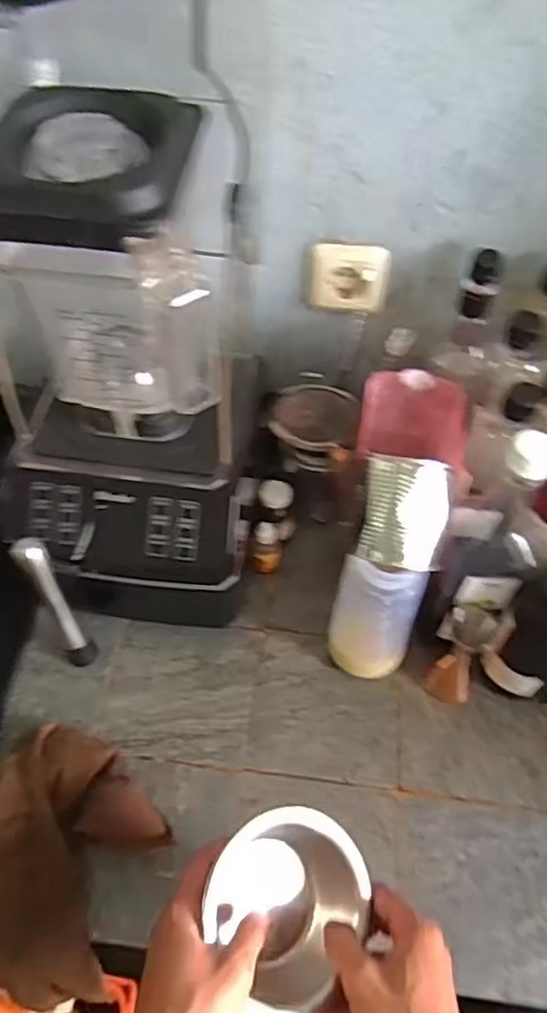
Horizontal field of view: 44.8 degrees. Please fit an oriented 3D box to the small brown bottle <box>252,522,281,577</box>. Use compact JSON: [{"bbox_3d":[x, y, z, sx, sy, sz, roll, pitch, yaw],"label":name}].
[{"bbox_3d":[-0.007,0.046,0.728,0.031,0.069,0.022,-5,55,-4],"label":"small brown bottle"}]

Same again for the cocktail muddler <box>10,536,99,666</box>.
[{"bbox_3d":[-0.198,0.096,0.619,0.027,0.204,0.027,-30,60,-20],"label":"cocktail muddler"}]

